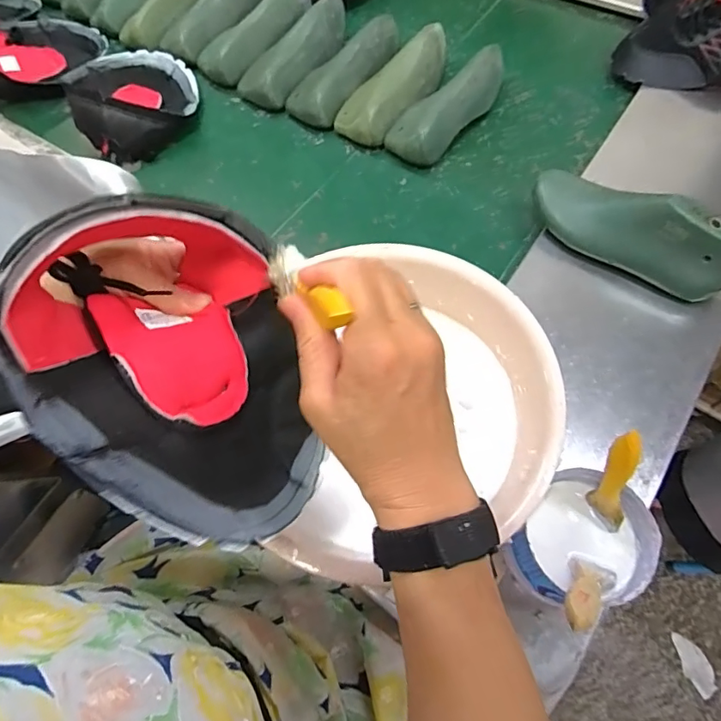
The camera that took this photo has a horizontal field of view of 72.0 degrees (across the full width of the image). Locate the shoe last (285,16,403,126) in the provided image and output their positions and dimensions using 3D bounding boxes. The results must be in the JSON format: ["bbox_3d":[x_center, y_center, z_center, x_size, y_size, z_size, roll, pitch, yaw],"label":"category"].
[{"bbox_3d":[-0.028,-0.496,0.833,0.100,0.068,0.235,33,70,18],"label":"shoe last"}]

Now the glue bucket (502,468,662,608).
[{"bbox_3d":[0.186,0.159,0.430,0.091,0.091,0.106,38,72,19],"label":"glue bucket"}]

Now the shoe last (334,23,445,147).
[{"bbox_3d":[0.059,-0.447,0.798,0.097,0.065,0.237,38,72,19],"label":"shoe last"}]

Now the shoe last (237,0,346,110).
[{"bbox_3d":[-0.110,-0.544,0.861,0.102,0.066,0.237,33,70,18],"label":"shoe last"}]

